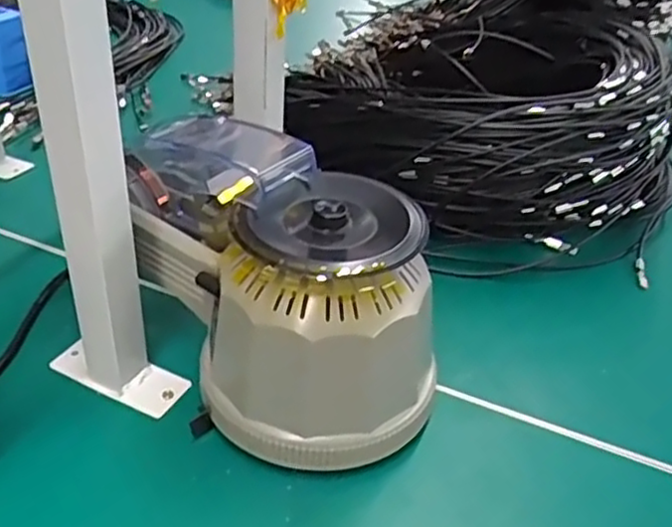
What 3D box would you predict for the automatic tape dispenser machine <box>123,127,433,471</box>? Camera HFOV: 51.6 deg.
[{"bbox_3d":[-0.039,0.013,0.477,0.153,0.151,0.218,-11,38,-21],"label":"automatic tape dispenser machine"}]

